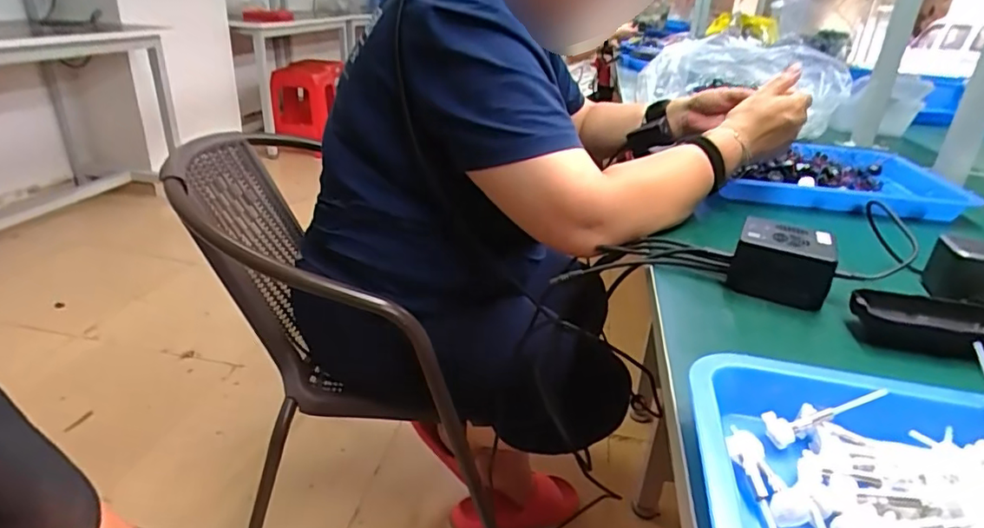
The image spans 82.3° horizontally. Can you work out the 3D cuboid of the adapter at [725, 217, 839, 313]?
[{"bbox_3d":[0.256,-0.002,0.500,0.082,0.053,0.065,17,29,26],"label":"adapter"}]

